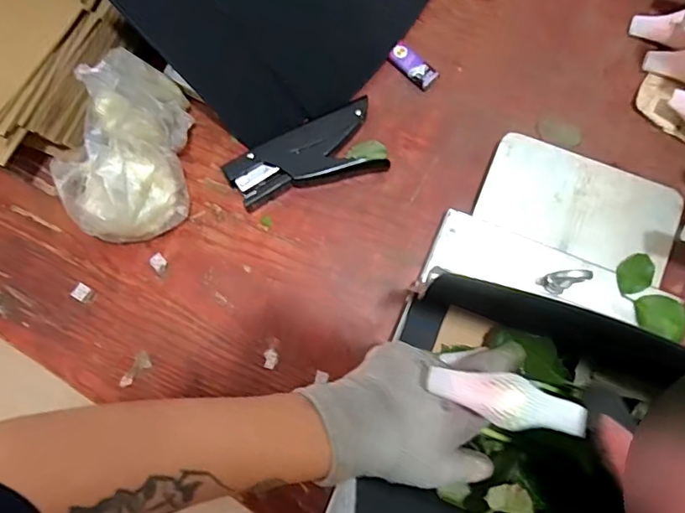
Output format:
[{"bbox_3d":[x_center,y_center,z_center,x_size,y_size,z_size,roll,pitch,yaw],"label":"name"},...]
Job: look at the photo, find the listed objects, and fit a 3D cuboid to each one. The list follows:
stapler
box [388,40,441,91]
[{"bbox_3d":[-0.037,-0.097,0.511,0.143,0.025,0.071,-19,79,-2],"label":"stapler"},{"bbox_3d":[0.070,-0.190,0.534,0.053,0.014,0.024,42,82,9],"label":"box"}]

